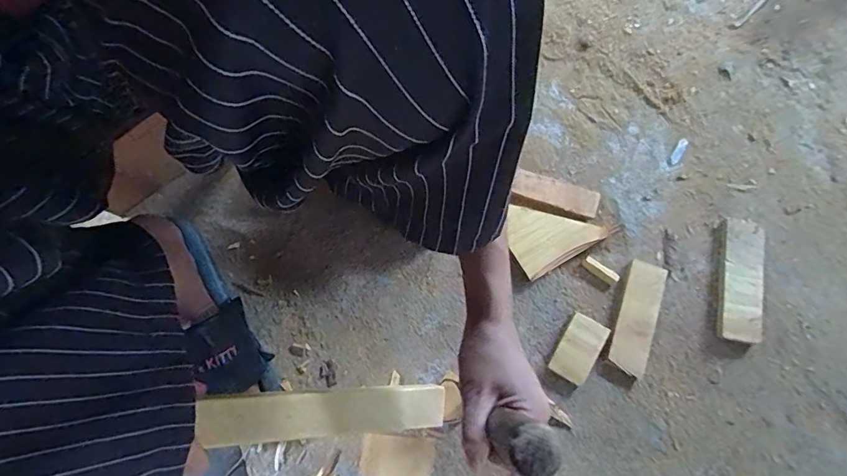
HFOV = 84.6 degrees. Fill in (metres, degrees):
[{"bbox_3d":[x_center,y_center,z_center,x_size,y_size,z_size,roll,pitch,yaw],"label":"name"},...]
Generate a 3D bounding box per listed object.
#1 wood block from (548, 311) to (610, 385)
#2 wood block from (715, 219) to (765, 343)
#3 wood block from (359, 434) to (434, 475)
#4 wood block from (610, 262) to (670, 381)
[{"bbox_3d":[0.169,0.121,0.506,0.042,0.014,0.069,31,79,6],"label":"wood block"},{"bbox_3d":[0.360,0.047,0.526,0.047,0.014,0.137,10,77,2],"label":"wood block"},{"bbox_3d":[-0.027,0.226,0.482,0.072,0.013,0.040,6,77,1],"label":"wood block"},{"bbox_3d":[0.237,0.087,0.517,0.044,0.012,0.120,20,78,4],"label":"wood block"}]

